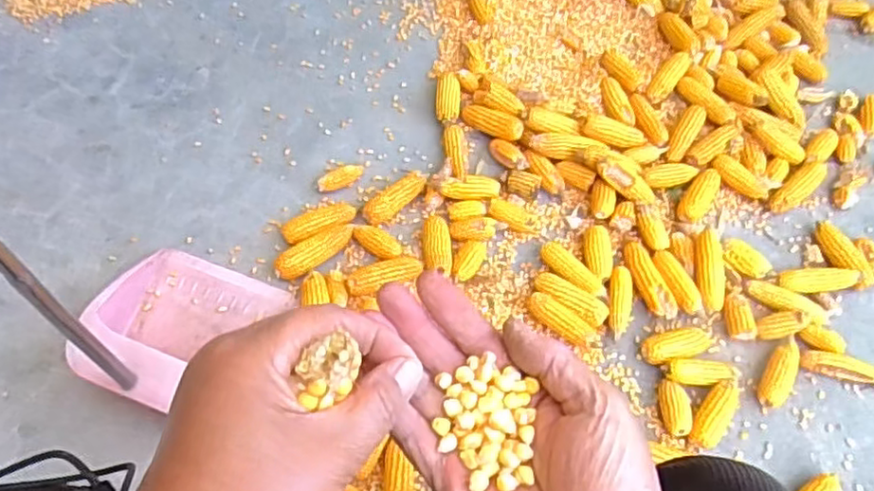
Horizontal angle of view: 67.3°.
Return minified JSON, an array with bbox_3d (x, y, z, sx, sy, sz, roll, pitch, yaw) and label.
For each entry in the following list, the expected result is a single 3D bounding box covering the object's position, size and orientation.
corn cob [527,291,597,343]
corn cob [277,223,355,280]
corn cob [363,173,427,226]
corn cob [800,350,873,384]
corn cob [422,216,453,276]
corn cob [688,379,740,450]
[{"bbox_3d":[0.200,0.120,1.063,0.123,0.039,0.044,32,64,19],"label":"corn cob"},{"bbox_3d":[-0.208,0.008,1.126,0.150,0.039,0.058,-40,69,-21],"label":"corn cob"},{"bbox_3d":[-0.075,-0.086,1.186,0.135,0.038,0.050,-38,68,-21],"label":"corn cob"},{"bbox_3d":[0.646,0.196,1.052,0.127,0.034,0.032,11,60,4],"label":"corn cob"},{"bbox_3d":[0.000,0.004,1.131,0.047,0.044,0.103,-2,60,-3],"label":"corn cob"},{"bbox_3d":[0.425,0.255,1.000,0.045,0.034,0.123,35,65,17],"label":"corn cob"}]

